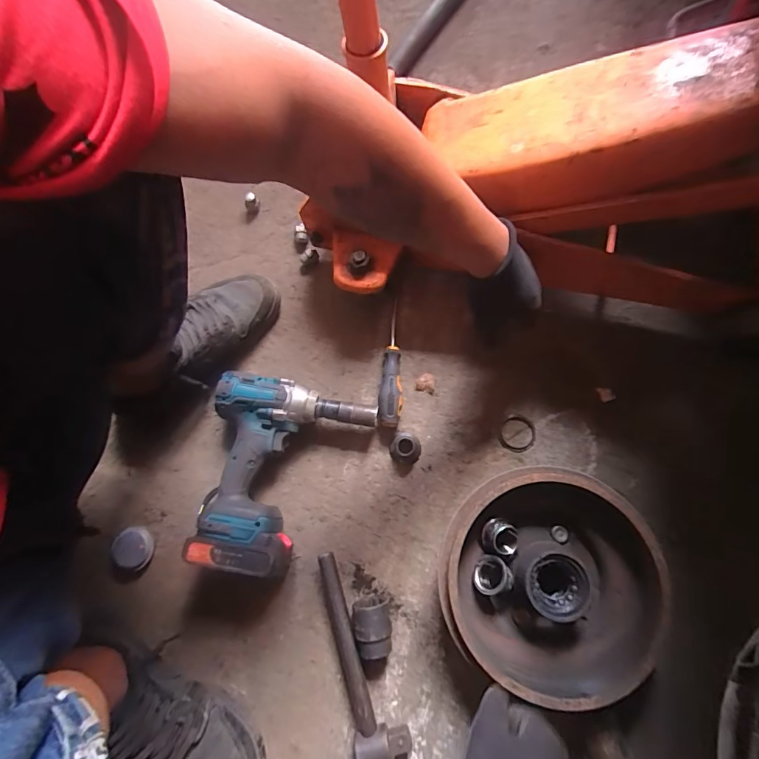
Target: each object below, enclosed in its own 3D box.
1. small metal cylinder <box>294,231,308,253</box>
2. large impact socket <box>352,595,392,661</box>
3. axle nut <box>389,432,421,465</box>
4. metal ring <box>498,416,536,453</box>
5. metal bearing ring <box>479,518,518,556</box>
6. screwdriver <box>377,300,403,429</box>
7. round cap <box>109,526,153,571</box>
[{"bbox_3d":[-0.119,-0.209,0.637,0.024,0.018,0.028,-4,75,1],"label":"small metal cylinder"},{"bbox_3d":[-0.007,0.289,0.492,0.043,0.042,0.057,-9,75,-1],"label":"large impact socket"},{"bbox_3d":[0.035,0.089,0.551,0.039,0.022,0.040,0,75,2],"label":"axle nut"},{"bbox_3d":[0.185,0.074,0.561,0.047,0.004,0.049,18,76,6],"label":"metal ring"},{"bbox_3d":[0.135,0.176,0.469,0.039,0.021,0.035,18,78,7],"label":"metal bearing ring"},{"bbox_3d":[0.016,-0.021,0.570,0.030,0.035,0.171,2,75,2],"label":"screwdriver"},{"bbox_3d":[-0.316,0.215,0.535,0.048,0.017,0.049,0,75,2],"label":"round cap"}]

